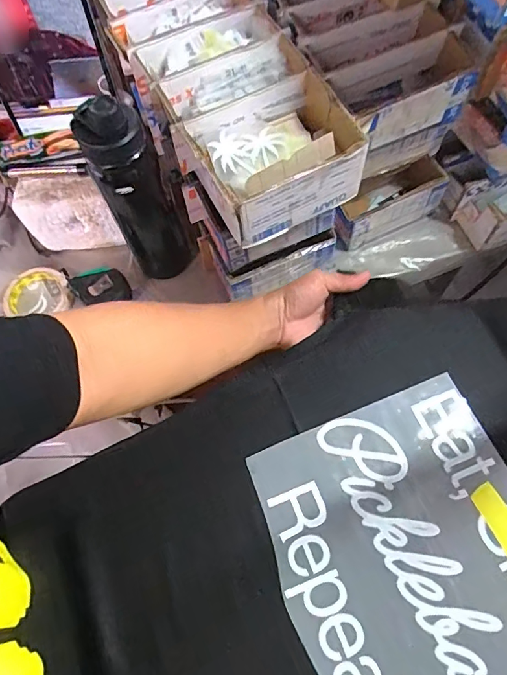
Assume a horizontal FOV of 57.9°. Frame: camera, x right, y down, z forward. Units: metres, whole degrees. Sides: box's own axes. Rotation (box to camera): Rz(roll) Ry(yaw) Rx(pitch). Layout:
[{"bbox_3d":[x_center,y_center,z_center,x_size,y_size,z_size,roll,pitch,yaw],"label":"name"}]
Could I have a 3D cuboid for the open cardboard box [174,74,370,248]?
[{"bbox_3d":[0.022,-0.199,0.504,0.177,0.071,0.137,-25,68,-8],"label":"open cardboard box"}]

